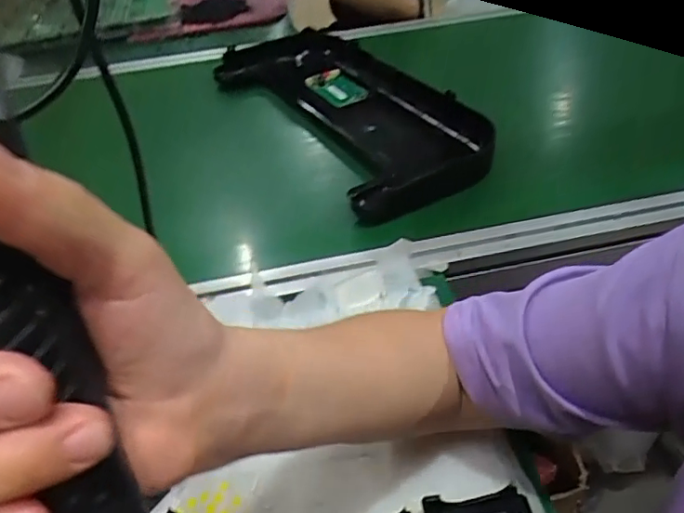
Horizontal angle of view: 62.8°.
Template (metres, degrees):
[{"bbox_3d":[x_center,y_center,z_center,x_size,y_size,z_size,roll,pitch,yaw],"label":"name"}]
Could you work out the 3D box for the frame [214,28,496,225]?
[{"bbox_3d":[-0.003,-0.220,0.788,0.213,0.062,0.532,-25,44,-21],"label":"frame"}]

